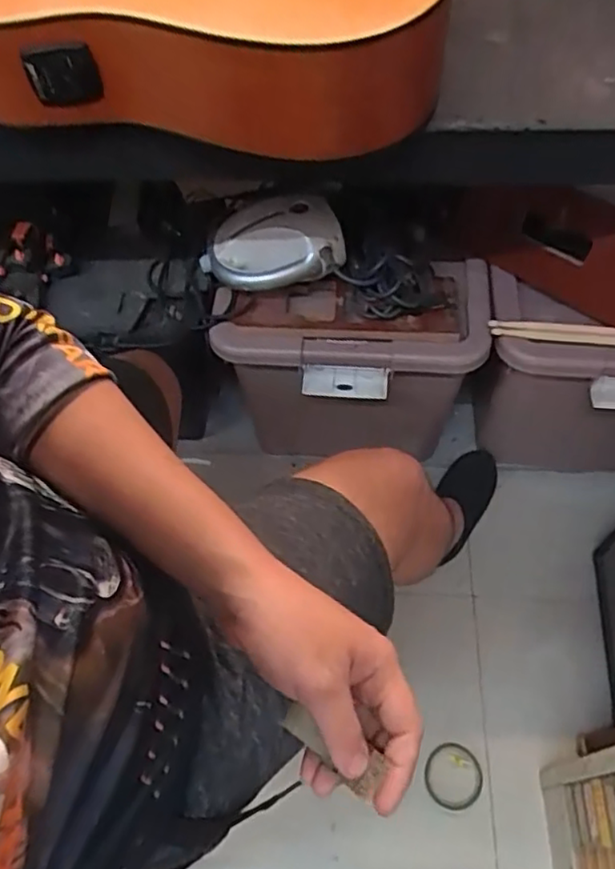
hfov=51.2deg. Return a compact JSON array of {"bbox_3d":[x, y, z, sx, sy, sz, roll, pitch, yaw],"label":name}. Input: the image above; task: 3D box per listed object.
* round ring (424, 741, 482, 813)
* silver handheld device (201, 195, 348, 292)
[{"bbox_3d":[0.228,0.533,0.999,0.086,0.008,0.090,-1,57,1],"label":"round ring"},{"bbox_3d":[-0.056,-0.290,0.976,0.215,0.067,0.131,-5,57,-1],"label":"silver handheld device"}]

